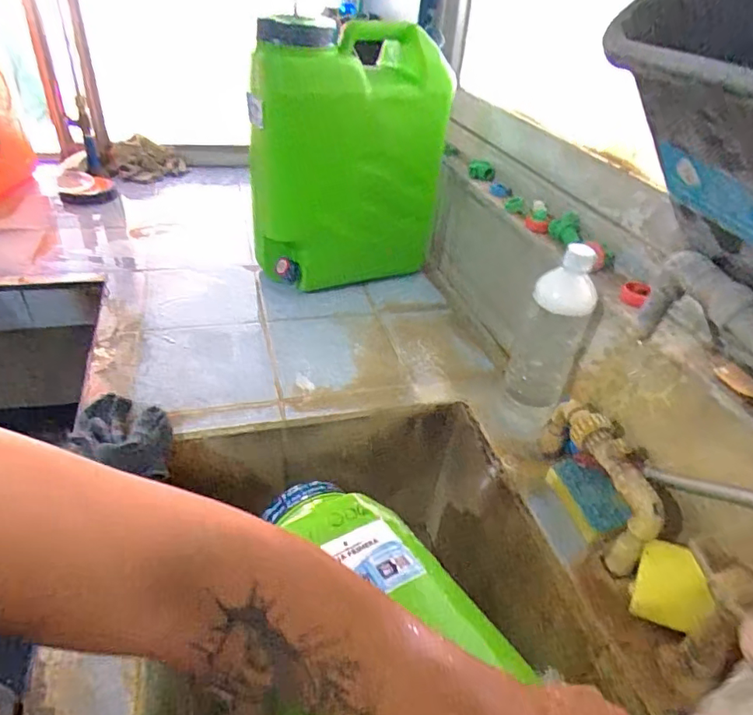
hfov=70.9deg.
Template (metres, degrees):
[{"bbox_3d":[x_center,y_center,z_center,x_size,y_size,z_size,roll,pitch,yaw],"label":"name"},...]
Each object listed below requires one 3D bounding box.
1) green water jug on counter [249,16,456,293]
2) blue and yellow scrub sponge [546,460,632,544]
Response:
[{"bbox_3d":[-0.053,-0.336,0.966,0.311,0.451,0.153,-15,41,-26],"label":"green water jug on counter"},{"bbox_3d":[0.255,0.169,0.638,0.060,0.027,0.101,-34,42,6],"label":"blue and yellow scrub sponge"}]

